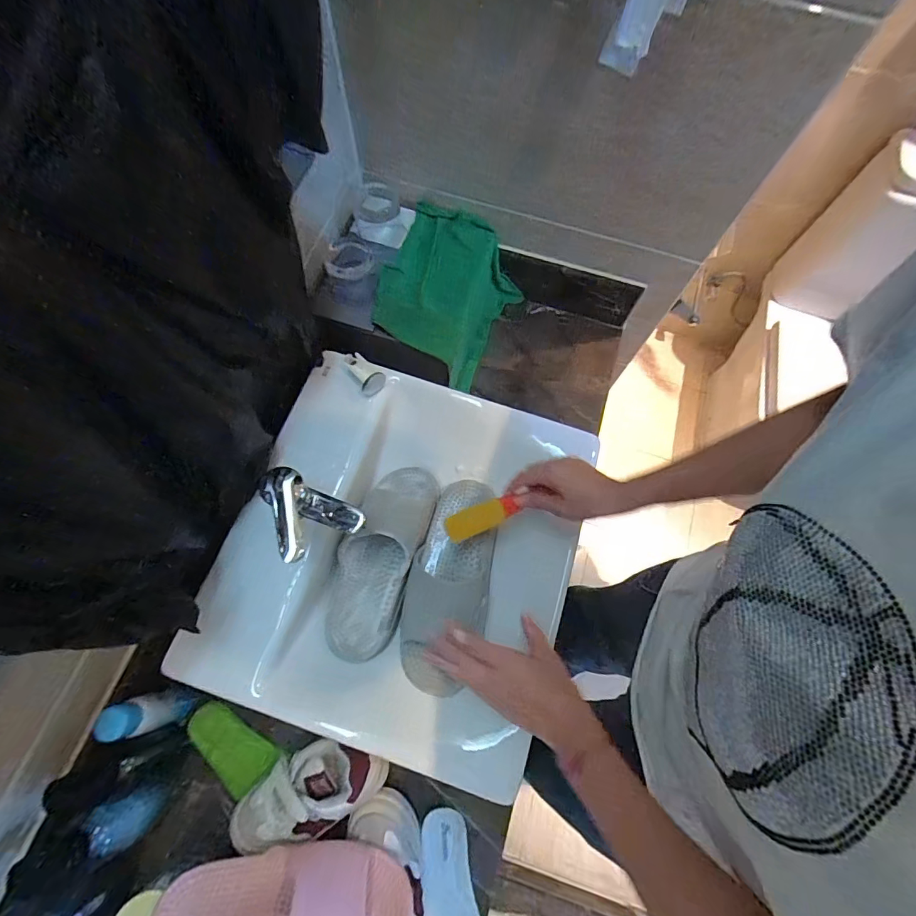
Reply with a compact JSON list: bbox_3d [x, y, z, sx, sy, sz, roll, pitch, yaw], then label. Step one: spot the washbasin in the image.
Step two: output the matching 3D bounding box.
[{"bbox_3d":[-0.068,0.102,0.545,0.402,0.153,0.450,17,71,3],"label":"washbasin"}]

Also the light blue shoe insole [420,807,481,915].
[{"bbox_3d":[-0.009,0.530,0.531,0.070,0.028,0.169,-6,71,-5],"label":"light blue shoe insole"}]

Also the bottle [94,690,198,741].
[{"bbox_3d":[-0.365,0.303,0.526,0.047,0.117,0.043,1,71,-2],"label":"bottle"}]

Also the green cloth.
[{"bbox_3d":[-0.017,-0.266,0.754,0.191,0.147,0.235,25,72,6],"label":"green cloth"}]

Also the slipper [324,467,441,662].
[{"bbox_3d":[-0.103,0.125,0.583,0.099,0.059,0.262,16,71,3],"label":"slipper"}]

